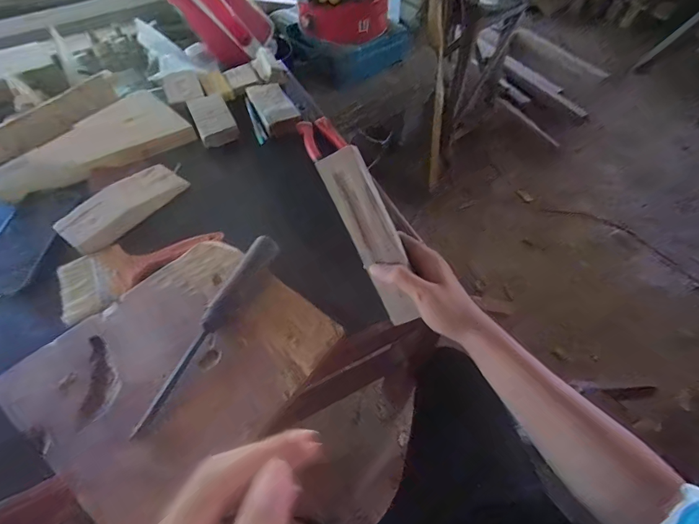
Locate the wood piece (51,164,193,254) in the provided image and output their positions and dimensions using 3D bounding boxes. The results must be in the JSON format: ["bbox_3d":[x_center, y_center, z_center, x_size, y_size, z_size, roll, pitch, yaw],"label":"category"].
[{"bbox_3d":[-0.303,-0.080,0.479,0.060,0.029,0.160,29,60,18],"label":"wood piece"}]

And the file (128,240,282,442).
[{"bbox_3d":[-0.145,0.061,0.371,0.027,0.032,0.221,25,58,15],"label":"file"}]

